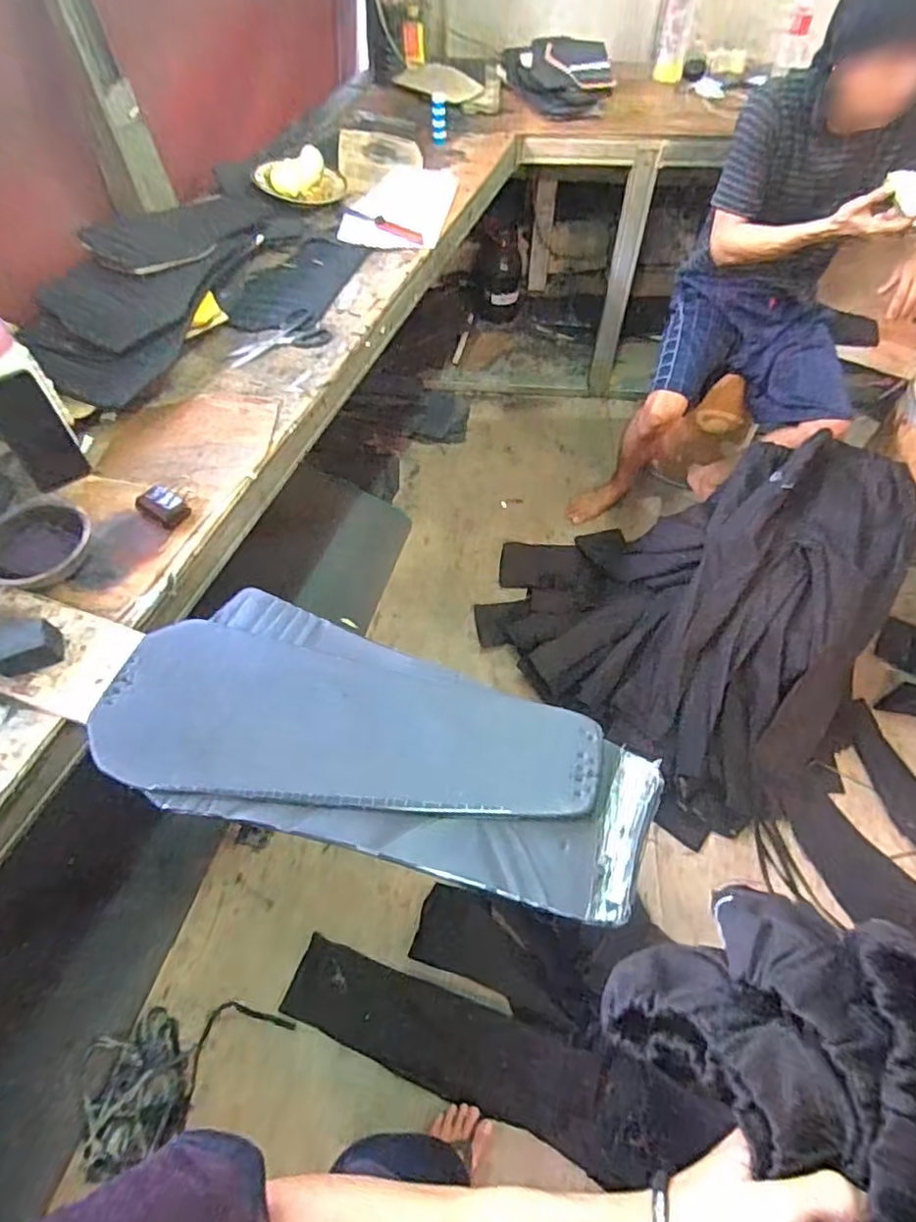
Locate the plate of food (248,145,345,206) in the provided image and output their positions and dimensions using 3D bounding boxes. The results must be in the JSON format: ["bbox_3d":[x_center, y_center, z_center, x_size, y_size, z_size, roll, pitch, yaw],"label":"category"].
[{"bbox_3d":[-0.370,-1.020,1.462,0.198,0.062,0.174,-8,57,-5],"label":"plate of food"}]

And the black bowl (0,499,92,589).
[{"bbox_3d":[-0.568,-0.085,0.834,0.130,0.043,0.123,0,56,0],"label":"black bowl"}]

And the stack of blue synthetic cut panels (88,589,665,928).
[{"bbox_3d":[-0.093,0.142,0.679,0.596,0.034,0.258,17,58,11],"label":"stack of blue synthetic cut panels"}]

